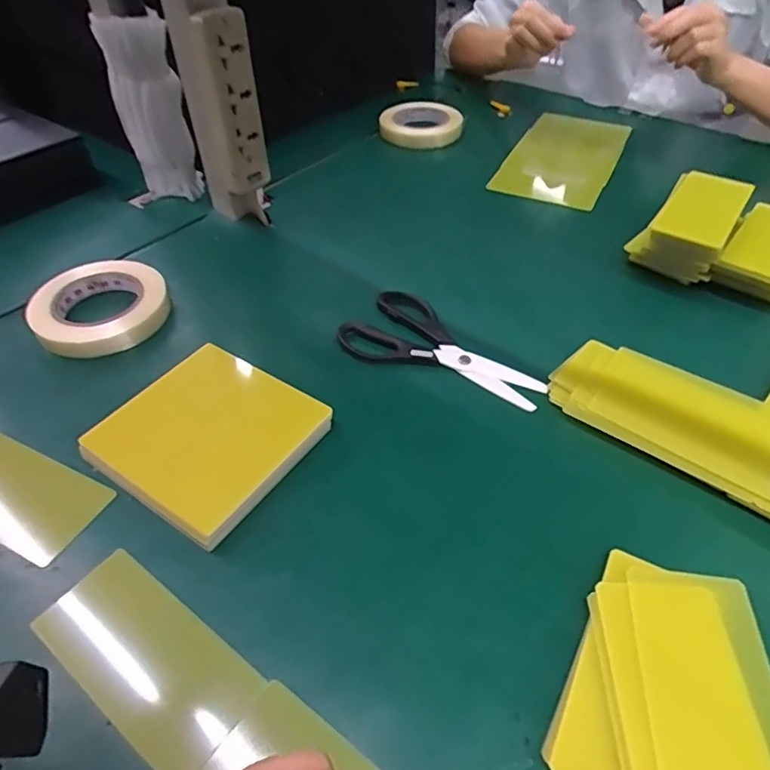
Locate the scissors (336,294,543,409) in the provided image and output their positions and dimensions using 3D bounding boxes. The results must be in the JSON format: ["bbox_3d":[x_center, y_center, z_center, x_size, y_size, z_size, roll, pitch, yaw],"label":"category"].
[{"bbox_3d":[0.052,-0.027,0.494,0.180,0.012,0.095,32,59,20],"label":"scissors"}]

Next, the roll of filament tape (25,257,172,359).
[{"bbox_3d":[-0.276,-0.079,0.537,0.121,0.034,0.120,-20,49,-17],"label":"roll of filament tape"}]

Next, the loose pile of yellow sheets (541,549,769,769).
[{"bbox_3d":[0.149,0.173,0.296,0.114,0.023,0.153,5,46,6],"label":"loose pile of yellow sheets"}]

